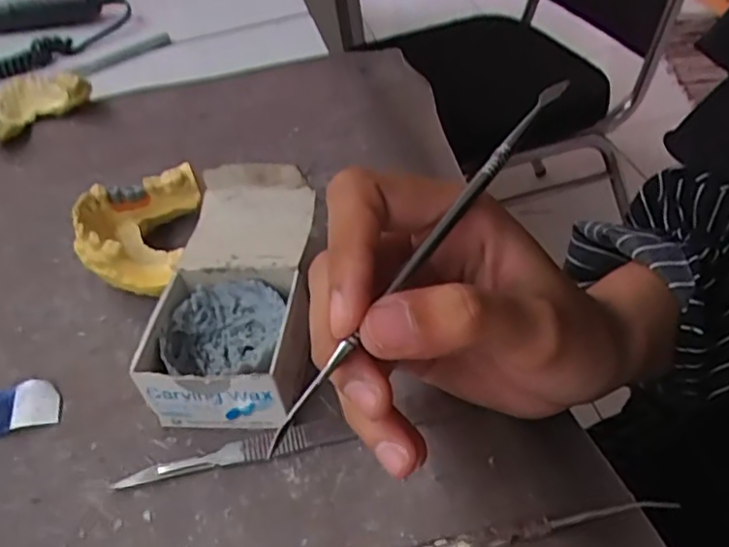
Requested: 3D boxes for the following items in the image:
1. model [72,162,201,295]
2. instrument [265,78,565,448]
[{"bbox_3d":[-0.109,-0.024,0.321,0.050,0.038,0.071,-4,43,4],"label":"model"},{"bbox_3d":[0.021,-0.011,0.189,0.004,0.005,0.154,26,63,30],"label":"instrument"}]

